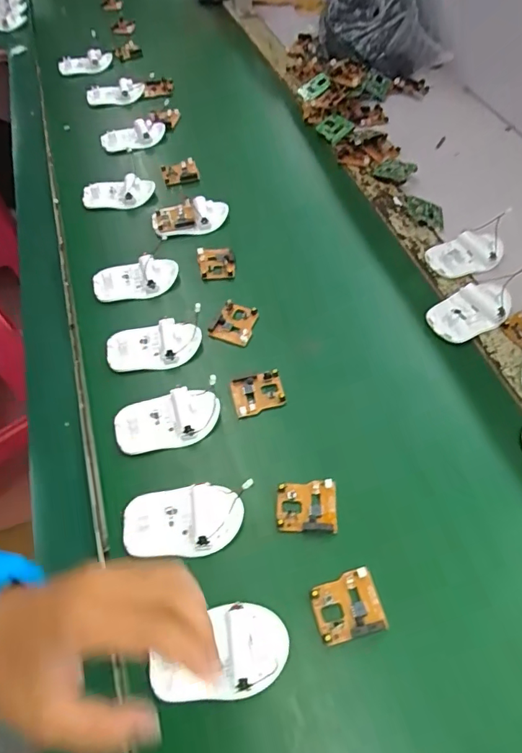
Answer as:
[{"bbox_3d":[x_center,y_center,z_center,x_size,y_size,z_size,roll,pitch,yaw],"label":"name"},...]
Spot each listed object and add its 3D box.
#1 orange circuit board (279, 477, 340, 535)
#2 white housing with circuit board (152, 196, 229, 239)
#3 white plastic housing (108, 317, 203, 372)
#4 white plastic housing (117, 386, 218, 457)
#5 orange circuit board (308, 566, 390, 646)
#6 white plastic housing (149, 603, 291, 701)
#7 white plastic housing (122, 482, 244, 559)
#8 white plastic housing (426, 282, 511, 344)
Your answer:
[{"bbox_3d":[0.040,0.111,0.412,0.050,0.008,0.044,2,55,2],"label":"orange circuit board"},{"bbox_3d":[-0.093,-0.211,0.632,0.097,0.024,0.054,-10,55,-6],"label":"white housing with circuit board"},{"bbox_3d":[-0.114,-0.033,0.513,0.098,0.026,0.051,-4,55,-2],"label":"white plastic housing"},{"bbox_3d":[-0.089,0.039,0.456,0.096,0.025,0.053,-11,55,-7],"label":"white plastic housing"},{"bbox_3d":[0.065,0.174,0.367,0.051,0.008,0.046,-12,56,-8],"label":"orange circuit board"},{"bbox_3d":[-0.030,0.196,0.346,0.096,0.015,0.058,-4,55,-2],"label":"white plastic housing"},{"bbox_3d":[-0.065,0.118,0.401,0.096,0.023,0.055,-4,55,-2],"label":"white plastic housing"},{"bbox_3d":[0.223,-0.072,0.520,0.091,0.018,0.056,-23,58,-15],"label":"white plastic housing"}]

